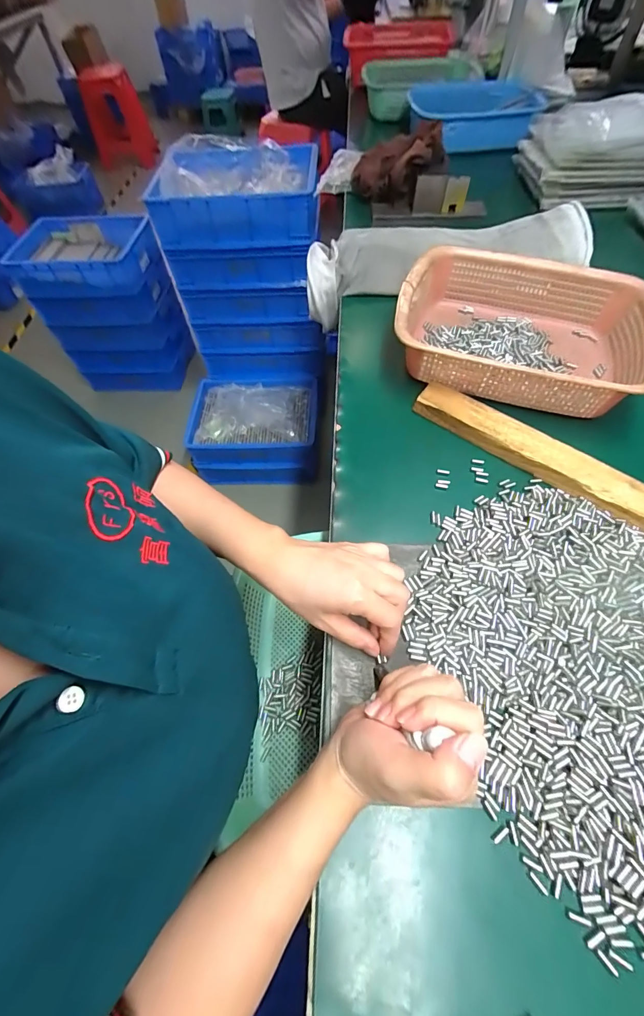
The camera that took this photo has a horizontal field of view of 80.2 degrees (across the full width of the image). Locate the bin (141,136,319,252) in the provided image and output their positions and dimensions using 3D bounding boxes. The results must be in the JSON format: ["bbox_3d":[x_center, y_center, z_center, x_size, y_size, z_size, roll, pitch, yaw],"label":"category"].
[{"bbox_3d":[-0.213,-0.806,0.983,0.394,0.134,0.263,-3,59,3],"label":"bin"}]

